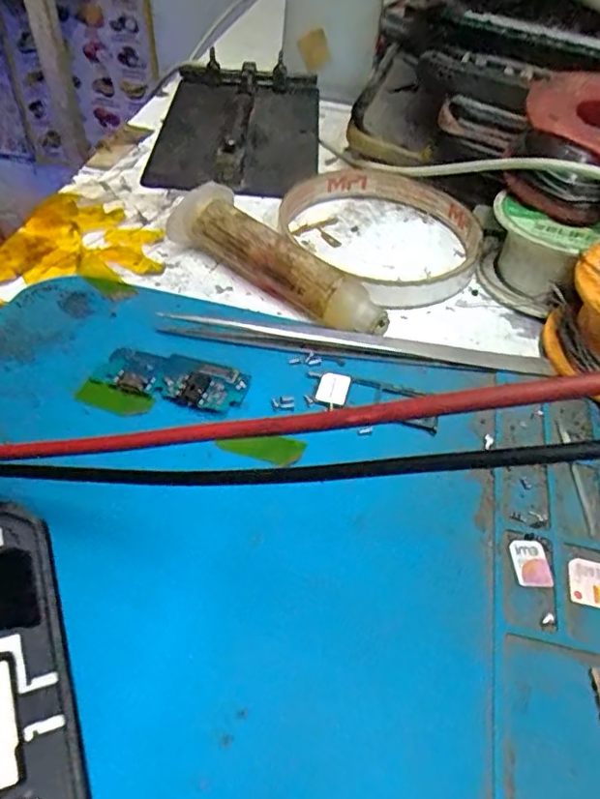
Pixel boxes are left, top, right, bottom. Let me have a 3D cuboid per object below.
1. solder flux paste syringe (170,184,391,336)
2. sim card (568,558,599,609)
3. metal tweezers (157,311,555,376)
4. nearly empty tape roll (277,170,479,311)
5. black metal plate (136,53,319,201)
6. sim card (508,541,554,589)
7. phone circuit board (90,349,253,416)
[{"bbox_3d":[-0.009,-0.049,0.212,0.092,0.023,0.016,32,53,23],"label":"solder flux paste syringe"},{"bbox_3d":[0.072,0.046,0.147,0.009,0.004,0.012,13,54,8],"label":"sim card"},{"bbox_3d":[0.019,-0.018,0.195,0.125,0.008,0.009,5,47,1],"label":"metal tweezers"},{"bbox_3d":[0.036,-0.071,0.244,0.075,0.012,0.090,-18,51,-19],"label":"nearly empty tape roll"},{"bbox_3d":[-0.032,-0.141,0.301,0.079,0.014,0.136,3,47,-2],"label":"black metal plate"},{"bbox_3d":[0.058,0.042,0.149,0.009,0.004,0.012,-4,57,-3],"label":"sim card"},{"bbox_3d":[-0.039,-0.006,0.181,0.045,0.004,0.018,14,48,7],"label":"phone circuit board"}]

